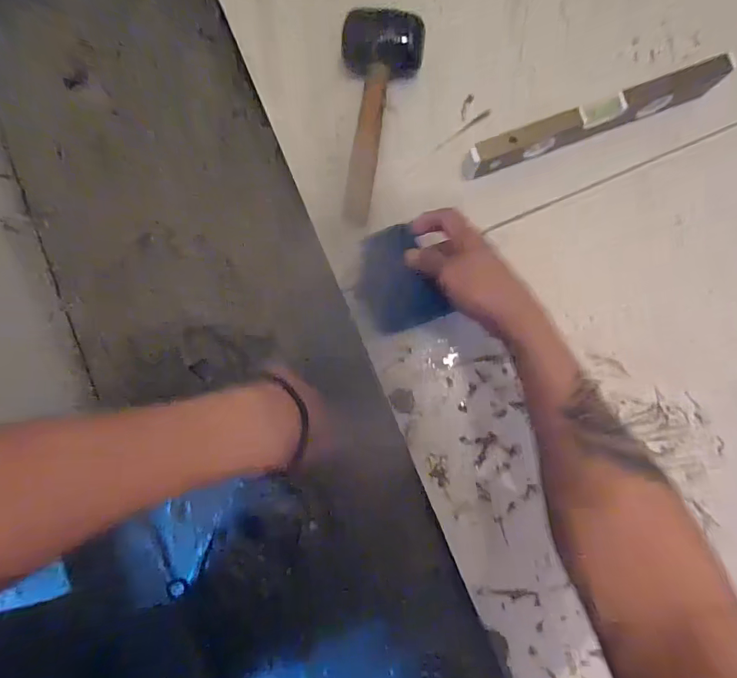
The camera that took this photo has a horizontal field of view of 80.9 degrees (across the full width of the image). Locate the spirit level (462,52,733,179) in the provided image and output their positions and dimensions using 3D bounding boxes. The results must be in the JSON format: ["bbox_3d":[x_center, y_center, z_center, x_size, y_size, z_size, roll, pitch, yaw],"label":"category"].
[{"bbox_3d":[0.252,-0.246,0.493,0.288,0.057,0.028,-19,85,4],"label":"spirit level"}]

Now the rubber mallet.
[{"bbox_3d":[0.012,-0.254,0.503,0.093,0.058,0.229,4,87,6],"label":"rubber mallet"}]

